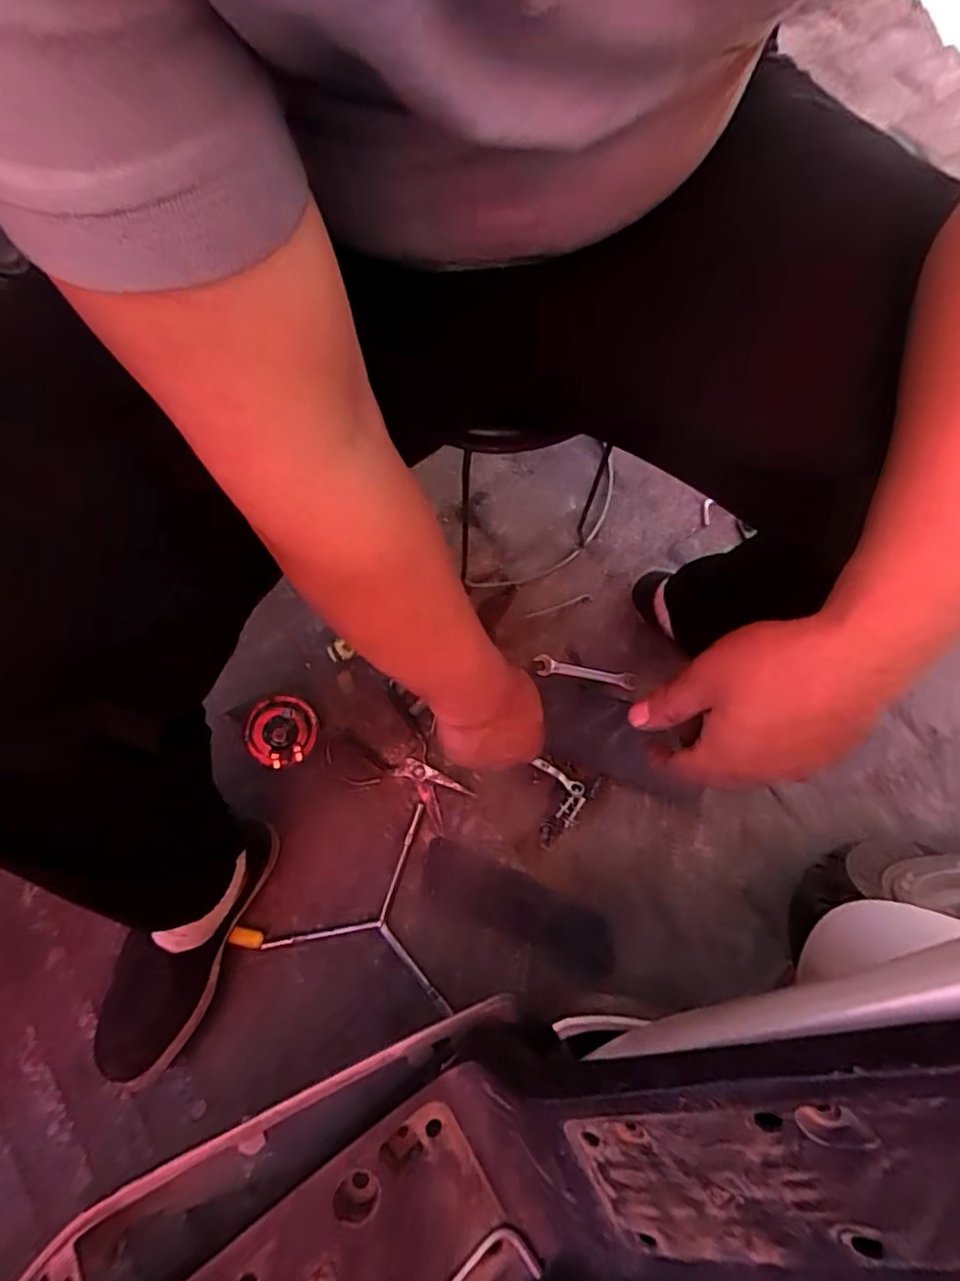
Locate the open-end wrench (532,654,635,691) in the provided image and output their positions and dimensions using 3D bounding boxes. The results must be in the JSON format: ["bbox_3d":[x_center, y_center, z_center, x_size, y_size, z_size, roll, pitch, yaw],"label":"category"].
[{"bbox_3d":[0.138,0.042,0.774,0.133,0.008,0.027,9,73,2],"label":"open-end wrench"}]

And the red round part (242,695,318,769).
[{"bbox_3d":[-0.239,0.111,0.714,0.079,0.053,0.081,1,72,-3],"label":"red round part"}]

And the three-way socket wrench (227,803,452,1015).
[{"bbox_3d":[-0.164,0.323,0.672,0.224,0.029,0.218,-10,73,-4],"label":"three-way socket wrench"}]

